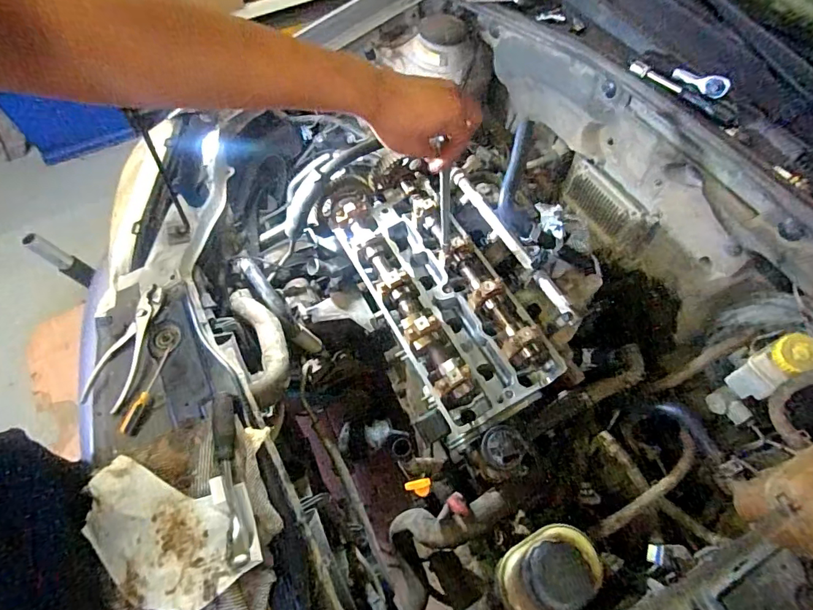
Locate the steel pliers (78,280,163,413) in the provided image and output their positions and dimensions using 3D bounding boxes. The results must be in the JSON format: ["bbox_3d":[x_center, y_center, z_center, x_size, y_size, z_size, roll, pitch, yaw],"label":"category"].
[{"bbox_3d":[-0.420,0.061,0.689,0.072,0.019,0.193,18,77,11],"label":"steel pliers"}]

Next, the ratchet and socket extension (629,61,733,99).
[{"bbox_3d":[0.378,-0.318,0.642,0.133,0.023,0.027,34,66,32],"label":"ratchet and socket extension"}]

